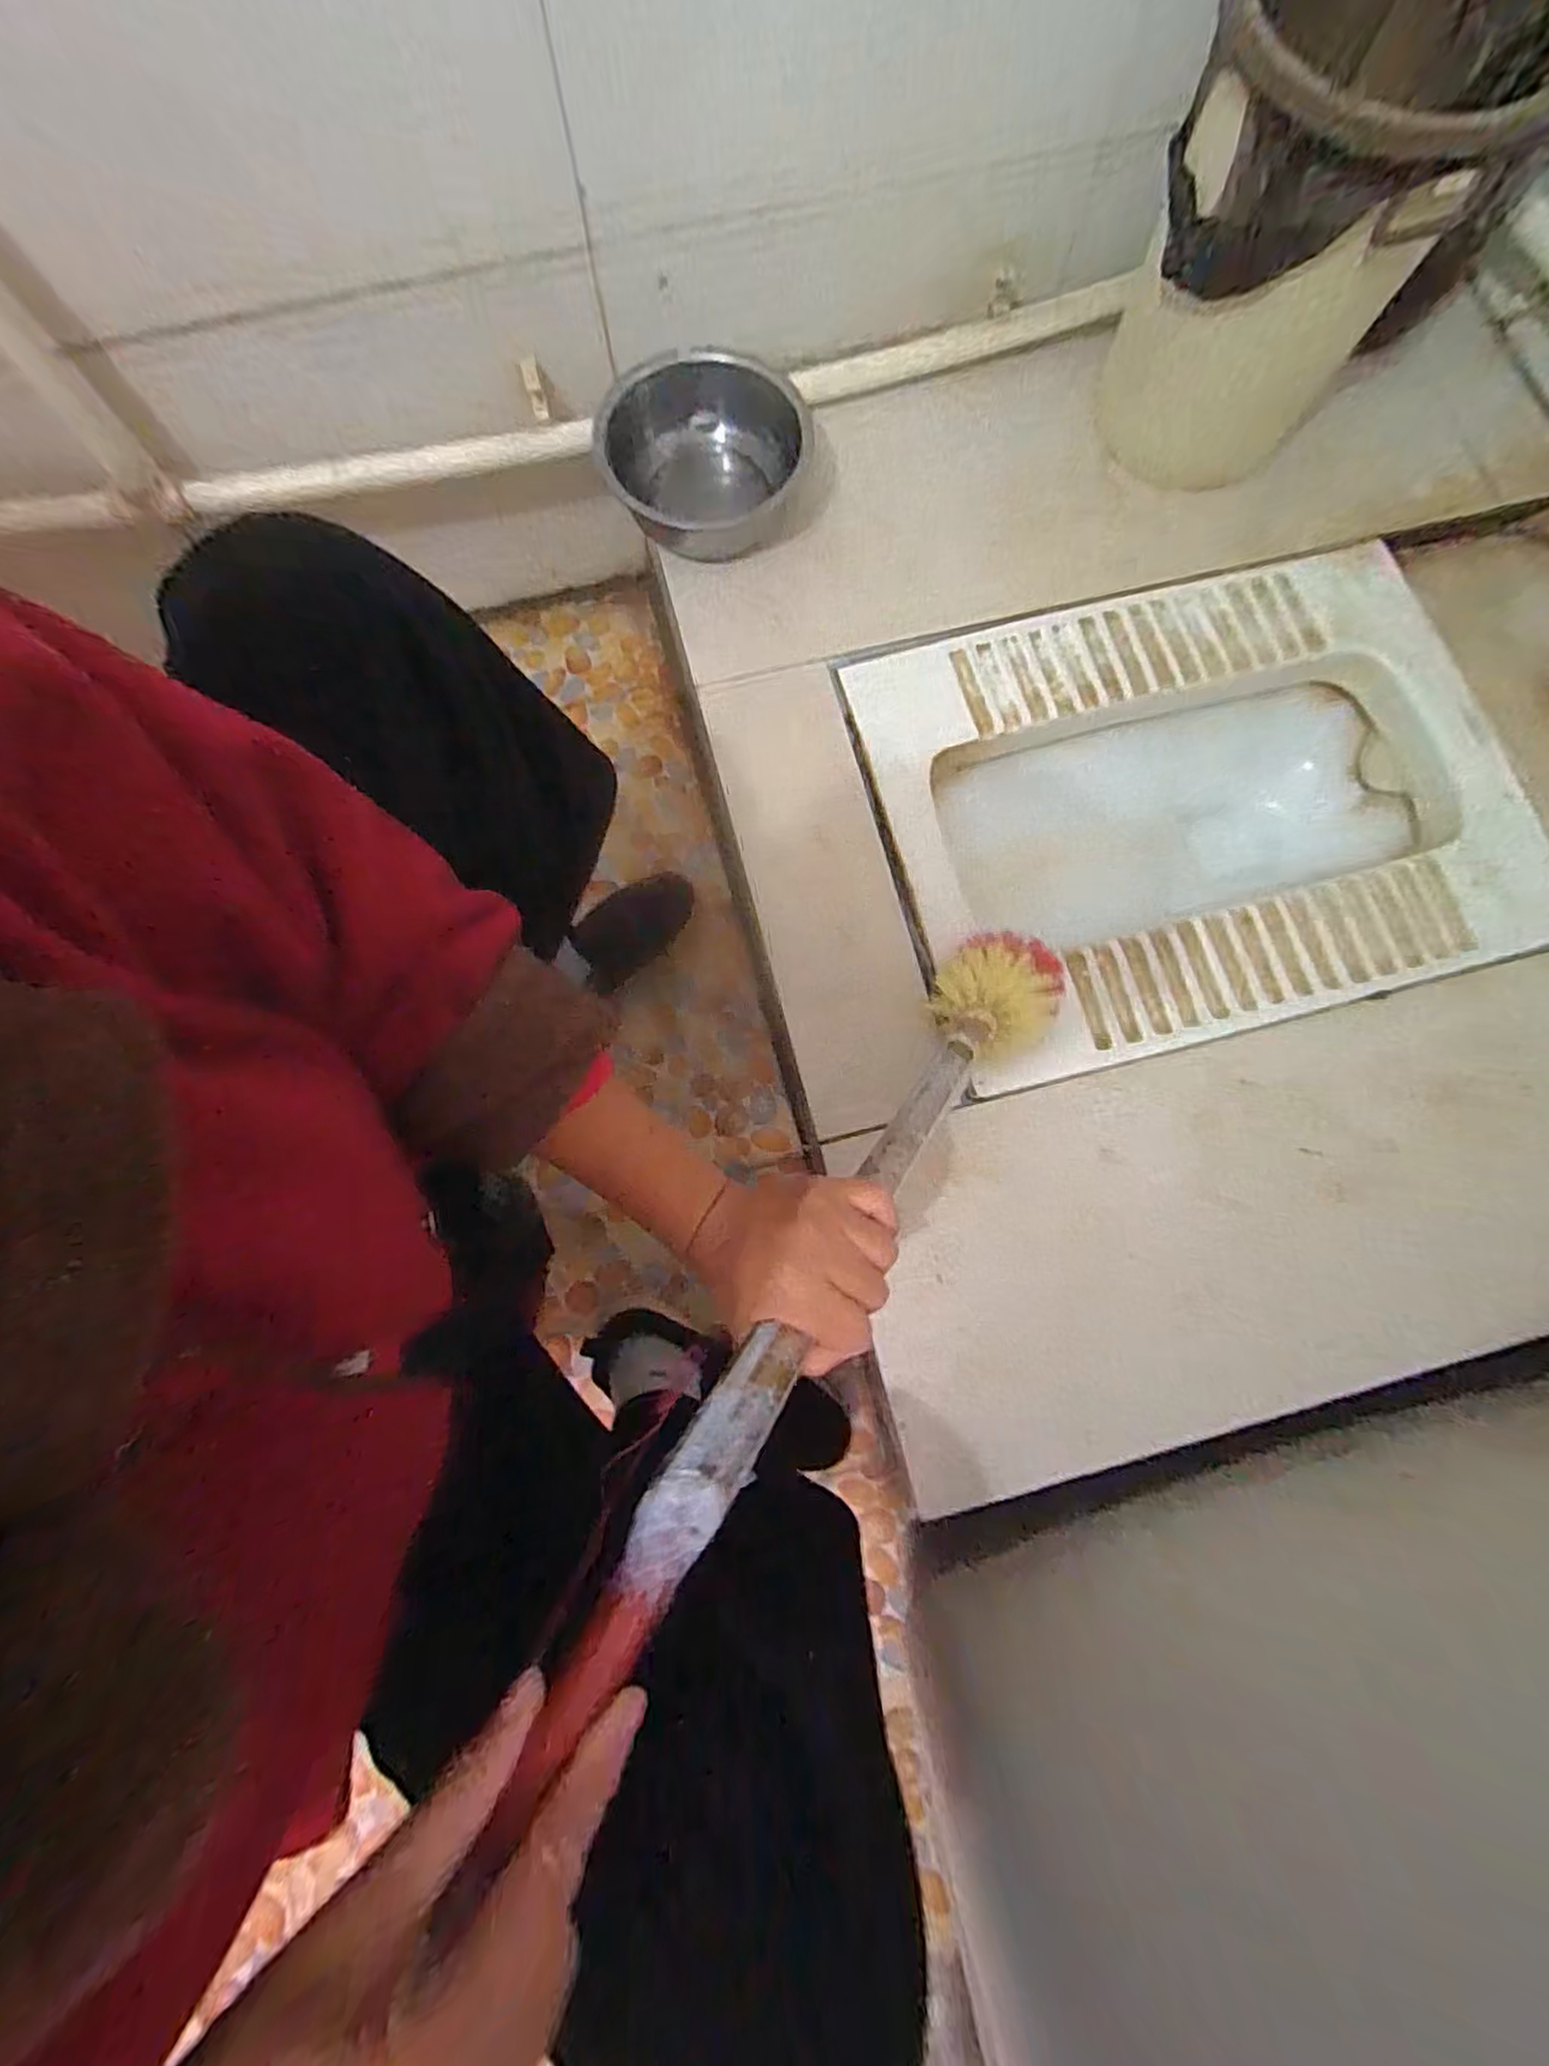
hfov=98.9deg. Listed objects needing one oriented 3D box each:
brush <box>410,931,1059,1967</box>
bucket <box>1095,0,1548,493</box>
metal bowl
[{"bbox_3d":[0.043,0.105,0.363,0.093,0.090,0.513,38,51,6],"label":"brush"},{"bbox_3d":[0.395,-0.615,0.530,0.212,0.240,0.203,33,80,6],"label":"bucket"},{"bbox_3d":[-0.061,-0.511,0.594,0.180,0.060,0.175,0,79,-1],"label":"metal bowl"}]

